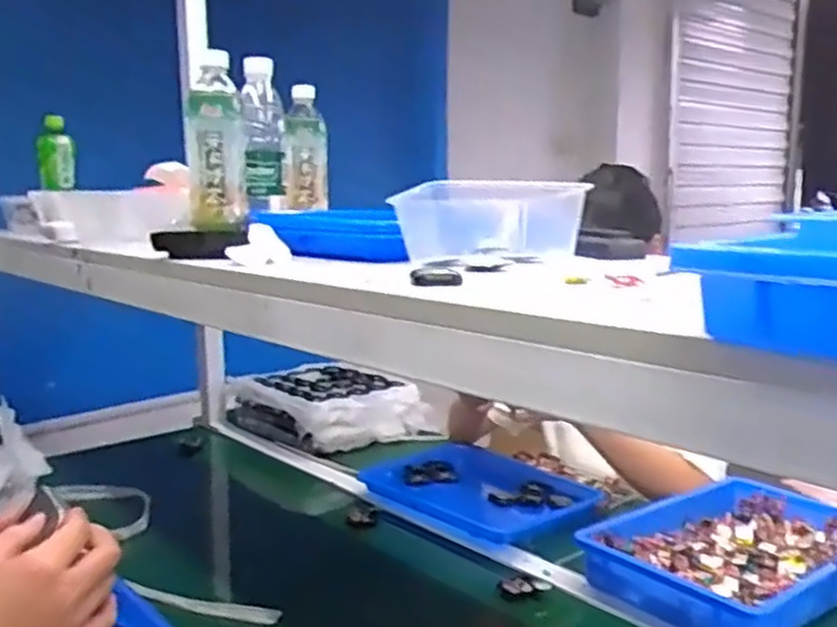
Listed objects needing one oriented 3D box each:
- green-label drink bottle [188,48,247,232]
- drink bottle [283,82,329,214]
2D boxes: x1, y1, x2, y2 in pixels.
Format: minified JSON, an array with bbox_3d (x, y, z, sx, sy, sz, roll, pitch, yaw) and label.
[{"bbox_3d":[-0.229,-0.190,0.888,0.064,0.182,0.061,-3,8,-13],"label":"green-label drink bottle"},{"bbox_3d":[-0.150,-0.226,1.075,0.053,0.160,0.065,-2,8,-6],"label":"drink bottle"}]

